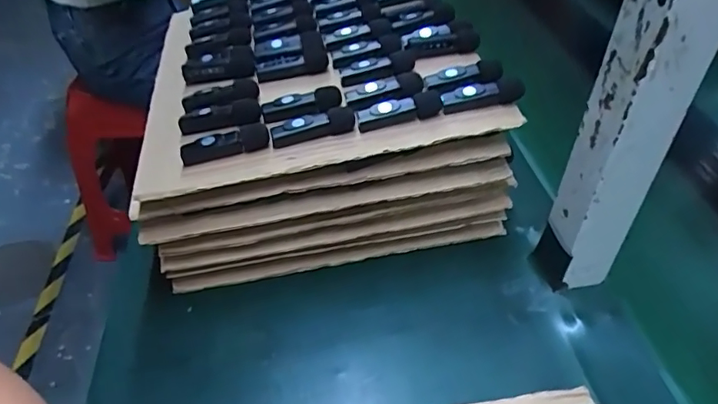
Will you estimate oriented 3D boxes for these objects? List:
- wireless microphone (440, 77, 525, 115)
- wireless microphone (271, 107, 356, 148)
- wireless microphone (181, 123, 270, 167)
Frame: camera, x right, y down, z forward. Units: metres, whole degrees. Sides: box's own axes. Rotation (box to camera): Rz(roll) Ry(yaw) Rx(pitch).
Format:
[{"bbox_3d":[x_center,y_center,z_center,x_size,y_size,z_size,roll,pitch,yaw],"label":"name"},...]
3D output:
[{"bbox_3d":[0.095,-0.083,0.399,0.063,0.019,0.012,-5,42,-6],"label":"wireless microphone"},{"bbox_3d":[-0.035,-0.058,0.393,0.064,0.017,0.014,-10,43,-12],"label":"wireless microphone"},{"bbox_3d":[-0.102,-0.044,0.394,0.066,0.018,0.015,-8,43,-10],"label":"wireless microphone"}]

